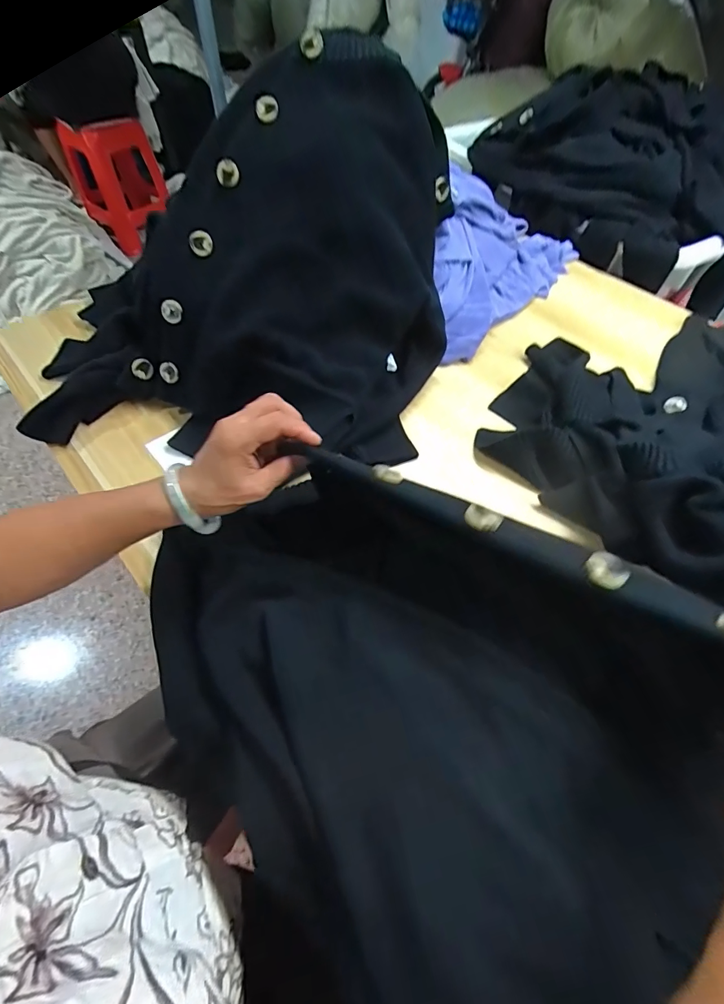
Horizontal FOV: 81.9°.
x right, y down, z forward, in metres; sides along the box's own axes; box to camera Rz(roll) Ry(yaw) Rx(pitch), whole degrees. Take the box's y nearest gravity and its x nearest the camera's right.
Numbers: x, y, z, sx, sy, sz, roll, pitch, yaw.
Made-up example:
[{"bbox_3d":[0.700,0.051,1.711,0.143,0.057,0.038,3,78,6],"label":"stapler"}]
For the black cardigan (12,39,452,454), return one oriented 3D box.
[{"bbox_3d":[-0.166,-0.294,0.538,0.550,0.278,0.431,6,57,2],"label":"black cardigan"}]

